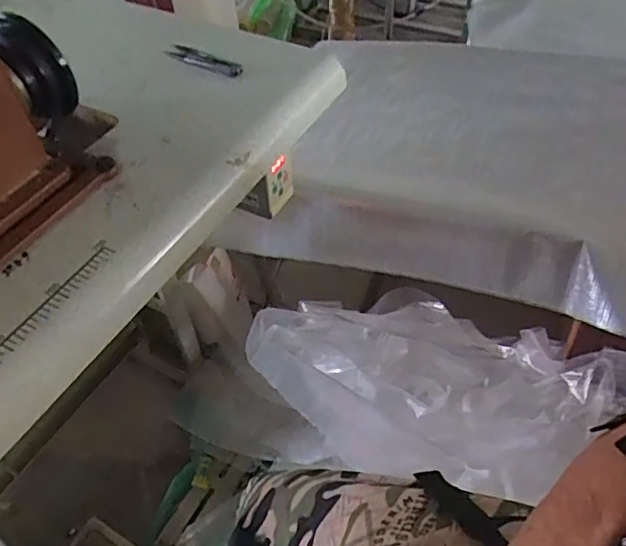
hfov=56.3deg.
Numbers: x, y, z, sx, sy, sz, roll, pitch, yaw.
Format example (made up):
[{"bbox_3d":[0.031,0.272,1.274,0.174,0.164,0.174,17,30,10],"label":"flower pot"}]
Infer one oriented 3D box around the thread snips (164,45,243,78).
[{"bbox_3d":[-0.120,-0.233,0.641,0.108,0.009,0.020,28,56,24],"label":"thread snips"}]

